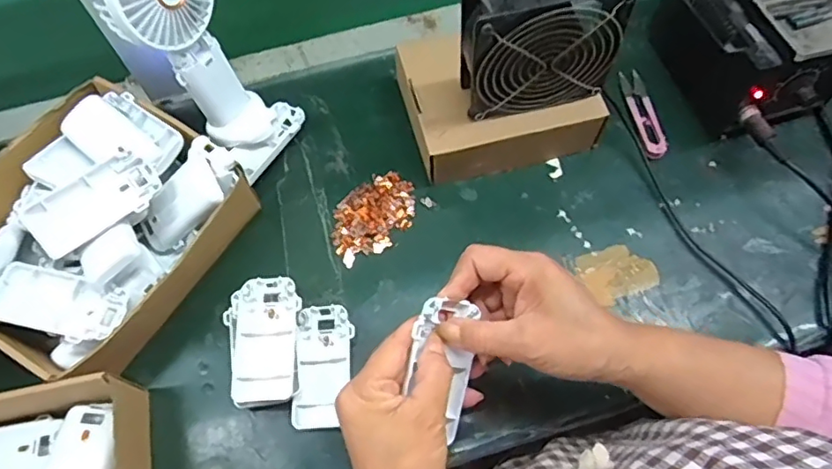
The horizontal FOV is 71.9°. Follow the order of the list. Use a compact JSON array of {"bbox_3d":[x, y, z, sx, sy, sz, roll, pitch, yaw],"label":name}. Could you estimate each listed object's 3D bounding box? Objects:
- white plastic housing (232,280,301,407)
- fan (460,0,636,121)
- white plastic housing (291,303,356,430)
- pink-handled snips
[{"bbox_3d":[-0.115,0.082,0.446,0.055,0.012,0.098,-12,66,-4],"label":"white plastic housing"},{"bbox_3d":[0.099,-0.154,0.458,0.121,0.116,0.043,-11,66,-4],"label":"fan"},{"bbox_3d":[-0.074,0.106,0.462,0.046,0.017,0.096,-2,66,0],"label":"white plastic housing"},{"bbox_3d":[0.223,-0.120,0.559,0.024,0.009,0.104,-5,66,-1],"label":"pink-handled snips"}]

